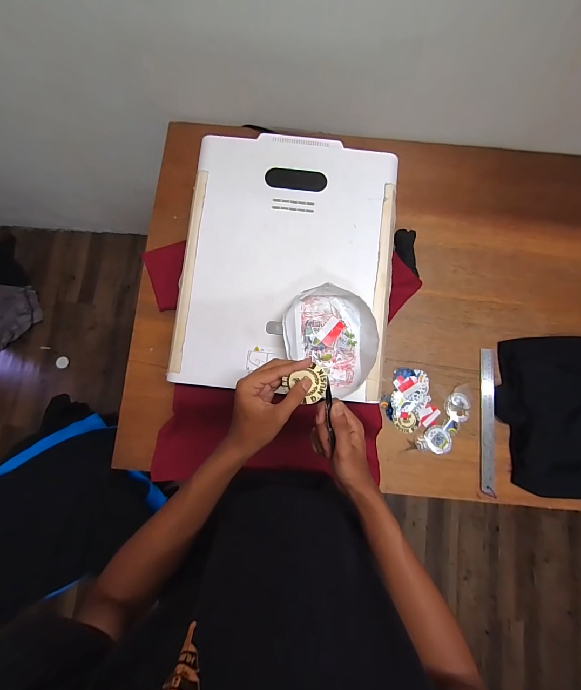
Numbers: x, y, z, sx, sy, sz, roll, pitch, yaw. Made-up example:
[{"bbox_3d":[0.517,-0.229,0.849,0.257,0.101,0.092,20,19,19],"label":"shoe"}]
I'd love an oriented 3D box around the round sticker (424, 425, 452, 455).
[{"bbox_3d":[0.341,0.217,0.703,0.055,0.009,0.066,-20,84,-4],"label":"round sticker"}]

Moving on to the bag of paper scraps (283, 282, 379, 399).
[{"bbox_3d":[0.072,-0.009,0.543,0.163,0.046,0.187,-6,83,-3],"label":"bag of paper scraps"}]

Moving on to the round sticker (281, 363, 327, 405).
[{"bbox_3d":[0.022,0.057,0.413,0.059,0.005,0.050,-24,91,4],"label":"round sticker"}]

